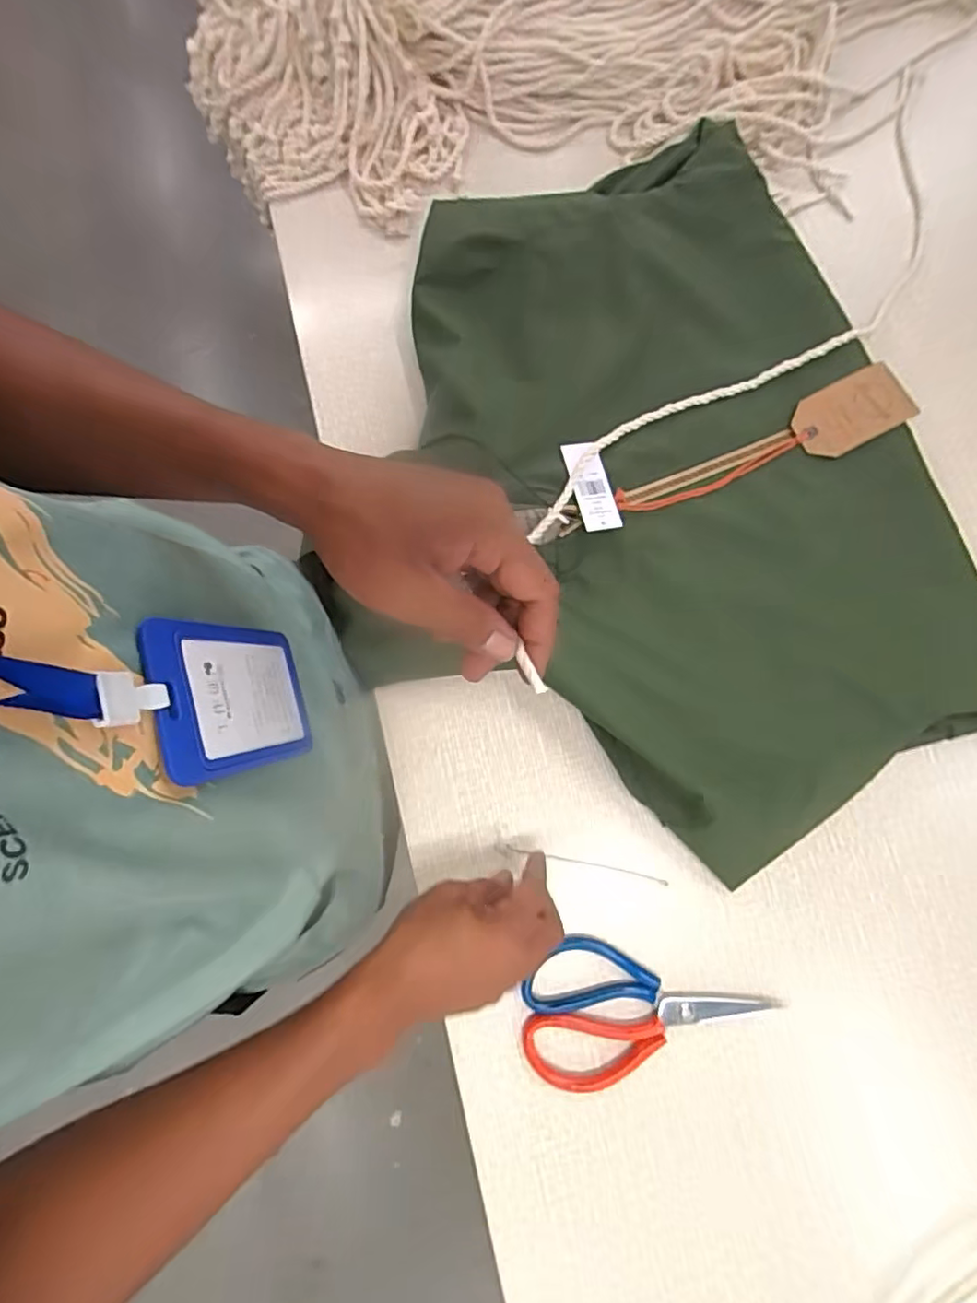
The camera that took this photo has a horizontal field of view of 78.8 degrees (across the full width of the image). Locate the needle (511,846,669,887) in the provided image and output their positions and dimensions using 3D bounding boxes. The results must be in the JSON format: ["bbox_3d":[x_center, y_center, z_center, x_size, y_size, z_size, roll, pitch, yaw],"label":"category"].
[{"bbox_3d":[0.078,0.171,0.475,0.129,0.004,0.006,11,79,3],"label":"needle"}]

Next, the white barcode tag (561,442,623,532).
[{"bbox_3d":[0.087,-0.139,0.503,0.033,0.008,0.079,-10,76,-14],"label":"white barcode tag"}]

